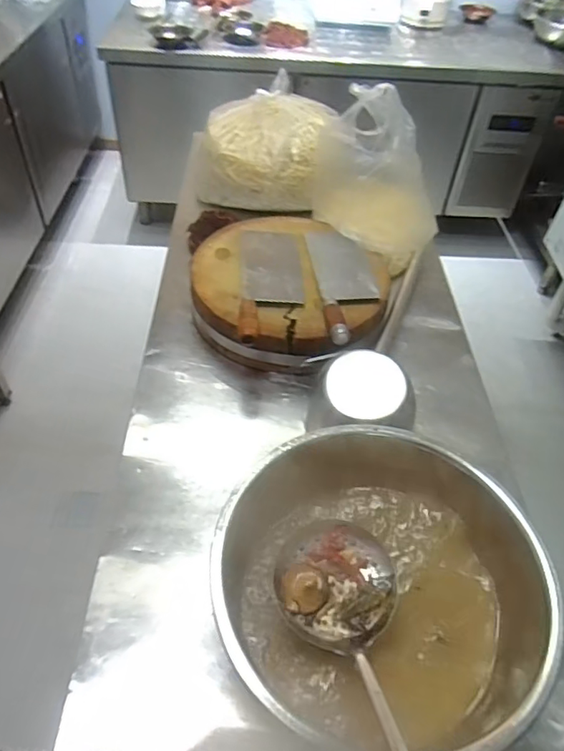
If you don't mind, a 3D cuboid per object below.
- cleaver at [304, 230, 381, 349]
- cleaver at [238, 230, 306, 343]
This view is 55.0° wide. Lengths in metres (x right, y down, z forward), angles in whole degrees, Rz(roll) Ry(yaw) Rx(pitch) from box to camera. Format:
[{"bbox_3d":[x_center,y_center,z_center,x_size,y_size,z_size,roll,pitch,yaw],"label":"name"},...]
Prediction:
[{"bbox_3d":[0.113,-0.174,0.966,0.103,0.036,0.323,-1,48,-6],"label":"cleaver"},{"bbox_3d":[-0.016,-0.173,0.960,0.111,0.034,0.332,1,48,-4],"label":"cleaver"}]

